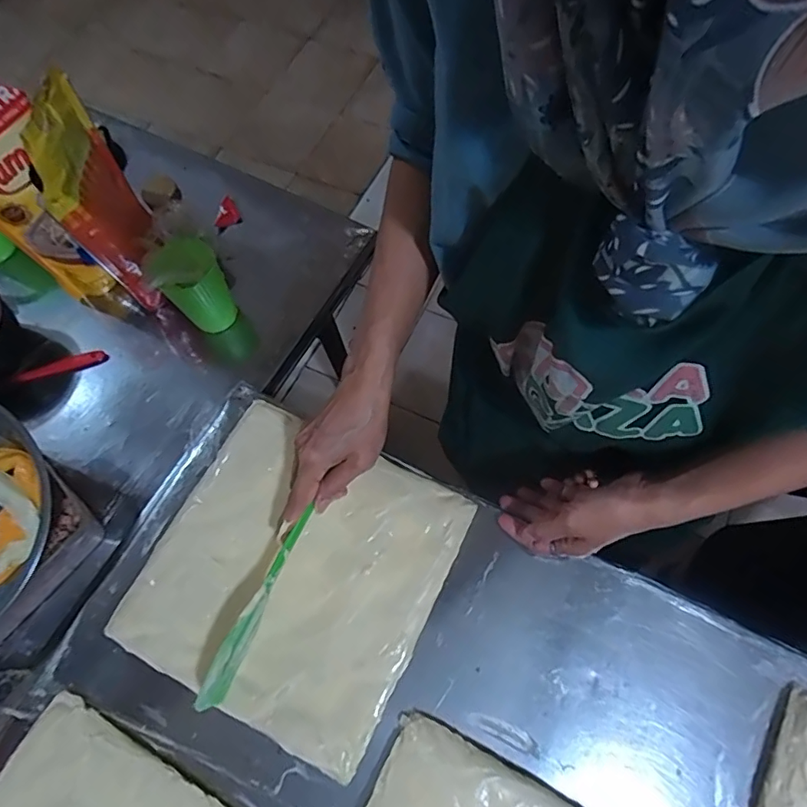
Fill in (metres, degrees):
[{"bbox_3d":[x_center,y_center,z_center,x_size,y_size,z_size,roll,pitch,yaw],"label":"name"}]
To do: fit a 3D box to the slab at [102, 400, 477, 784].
[{"bbox_3d":[-0.100,0.150,0.479,0.250,0.028,0.246,24,69,13],"label":"slab"}]

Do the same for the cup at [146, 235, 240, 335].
[{"bbox_3d":[-0.253,-0.140,0.645,0.069,0.130,0.070,-1,67,2],"label":"cup"}]

